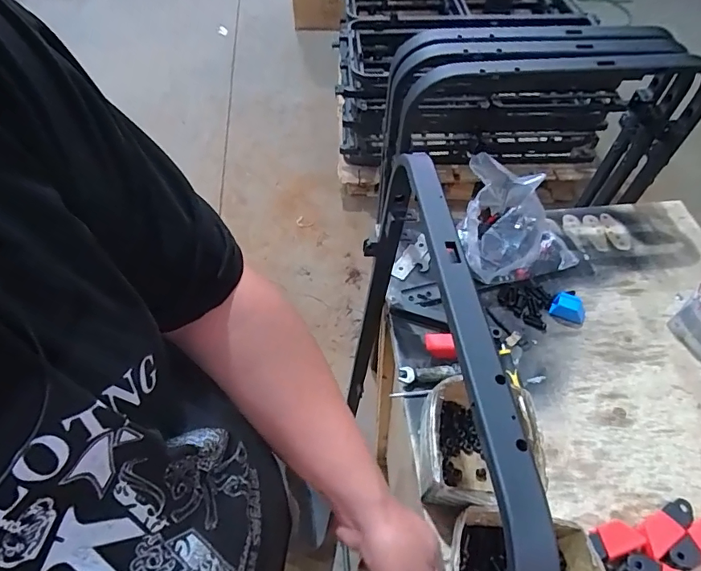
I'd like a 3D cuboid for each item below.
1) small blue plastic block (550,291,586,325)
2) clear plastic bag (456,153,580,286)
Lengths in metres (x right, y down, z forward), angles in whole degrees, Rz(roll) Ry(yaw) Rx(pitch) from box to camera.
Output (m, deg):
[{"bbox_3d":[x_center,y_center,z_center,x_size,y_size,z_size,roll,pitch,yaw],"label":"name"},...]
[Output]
[{"bbox_3d":[0.359,0.037,0.774,0.051,0.034,0.033,24,55,15],"label":"small blue plastic block"},{"bbox_3d":[0.304,-0.114,0.832,0.214,0.111,0.230,11,53,6],"label":"clear plastic bag"}]

